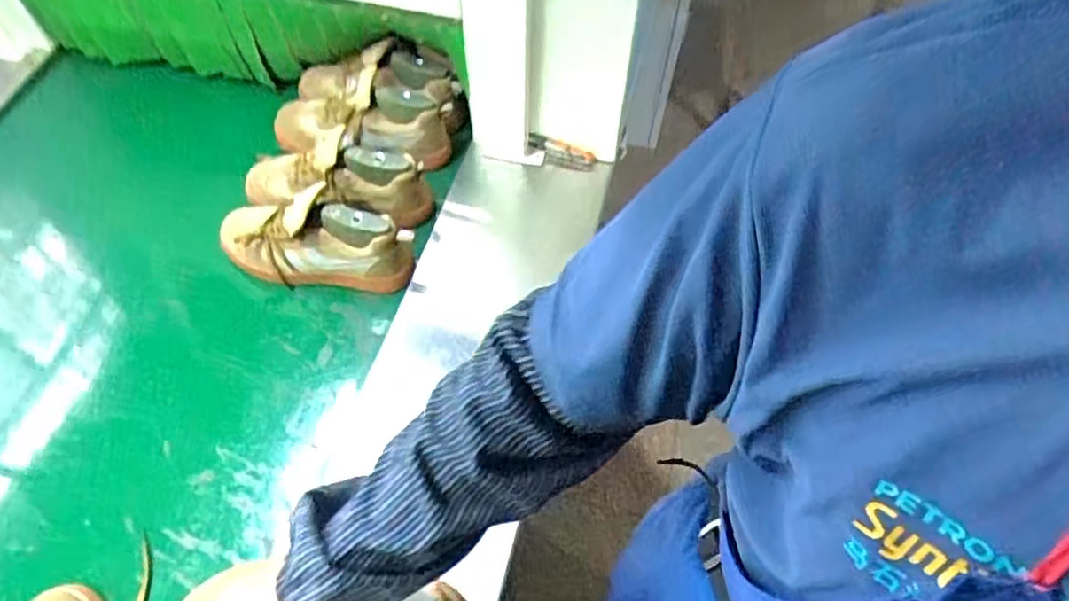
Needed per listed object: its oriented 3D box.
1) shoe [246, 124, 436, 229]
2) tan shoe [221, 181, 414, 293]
[{"bbox_3d":[-0.286,-0.180,0.964,0.283,0.113,0.088,2,57,1],"label":"shoe"},{"bbox_3d":[-0.305,-0.081,0.921,0.279,0.126,0.092,15,58,9],"label":"tan shoe"}]

